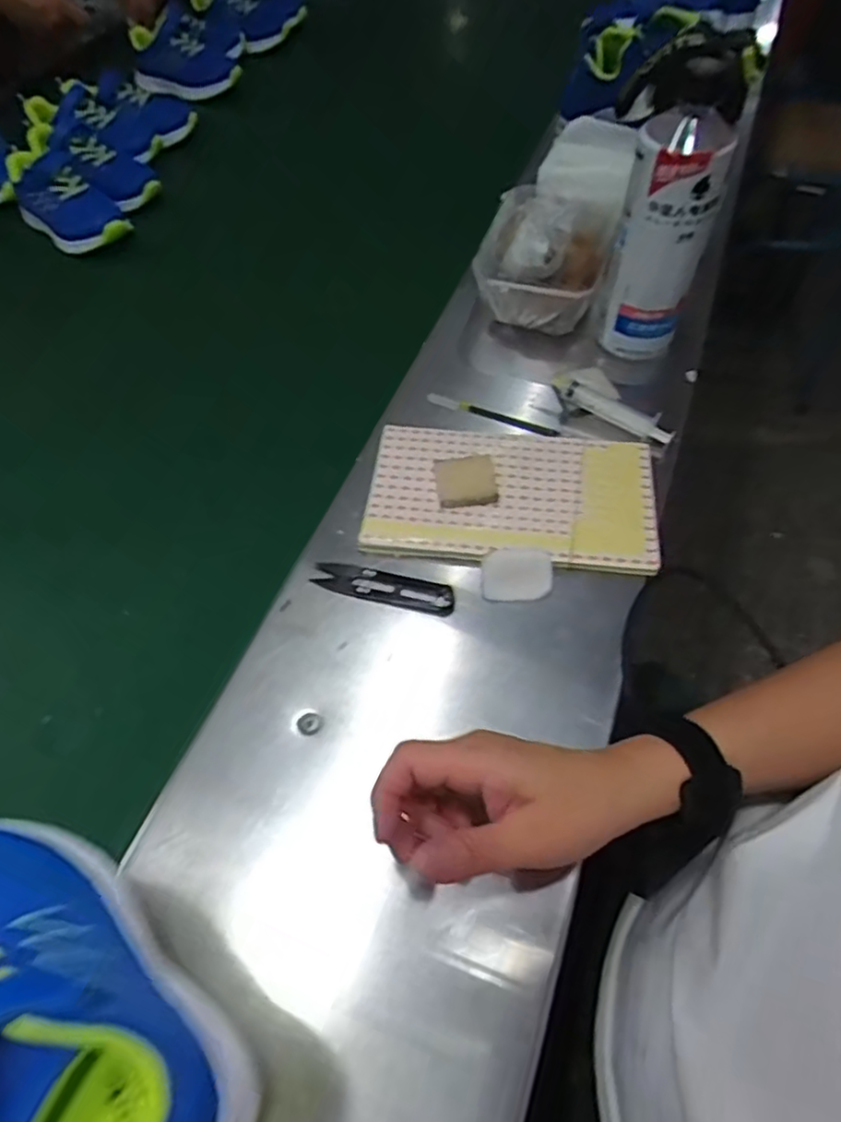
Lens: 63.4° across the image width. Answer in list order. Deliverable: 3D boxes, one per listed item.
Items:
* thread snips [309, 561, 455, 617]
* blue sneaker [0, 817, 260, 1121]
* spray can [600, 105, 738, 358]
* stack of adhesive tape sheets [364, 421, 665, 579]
[{"bbox_3d":[-0.026,0.017,0.475,0.101,0.015,0.024,15,58,9],"label":"thread snips"},{"bbox_3d":[-0.136,0.157,0.242,0.165,0.070,0.076,33,62,23],"label":"blue sneaker"},{"bbox_3d":[0.194,-0.259,0.547,0.069,0.175,0.074,16,57,12],"label":"spray can"},{"bbox_3d":[0.068,-0.053,0.517,0.210,0.014,0.125,5,56,4],"label":"stack of adhesive tape sheets"}]

